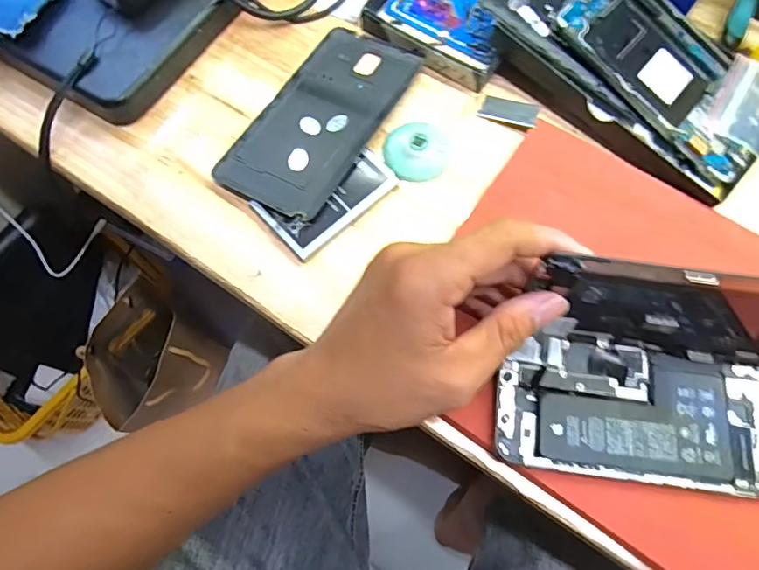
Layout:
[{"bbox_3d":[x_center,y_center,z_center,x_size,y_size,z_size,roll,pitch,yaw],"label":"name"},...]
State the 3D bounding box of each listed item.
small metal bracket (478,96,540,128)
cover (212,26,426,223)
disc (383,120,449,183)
[{"bbox_3d":[0.086,-0.116,0.324,0.036,0.007,0.022,20,72,6],"label":"small metal bracket"},{"bbox_3d":[-0.038,-0.111,0.319,0.076,0.008,0.146,27,72,8],"label":"cover"},{"bbox_3d":[0.024,-0.087,0.310,0.041,0.007,0.039,0,71,-1],"label":"disc"}]

